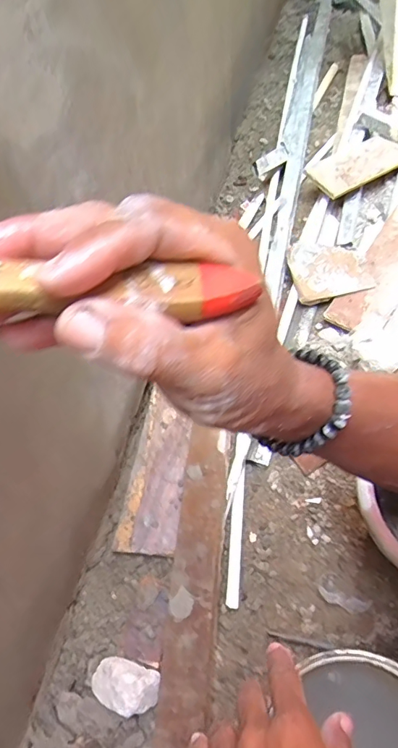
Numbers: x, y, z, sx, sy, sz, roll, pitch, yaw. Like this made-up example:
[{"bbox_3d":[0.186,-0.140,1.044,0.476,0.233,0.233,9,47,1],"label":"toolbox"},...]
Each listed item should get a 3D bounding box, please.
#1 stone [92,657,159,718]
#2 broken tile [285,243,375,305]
[{"bbox_3d":[-0.090,0.378,0.585,0.082,0.051,0.051,15,60,12],"label":"stone"},{"bbox_3d":[0.235,-0.201,0.888,0.135,0.015,0.135,-13,58,-5],"label":"broken tile"}]

